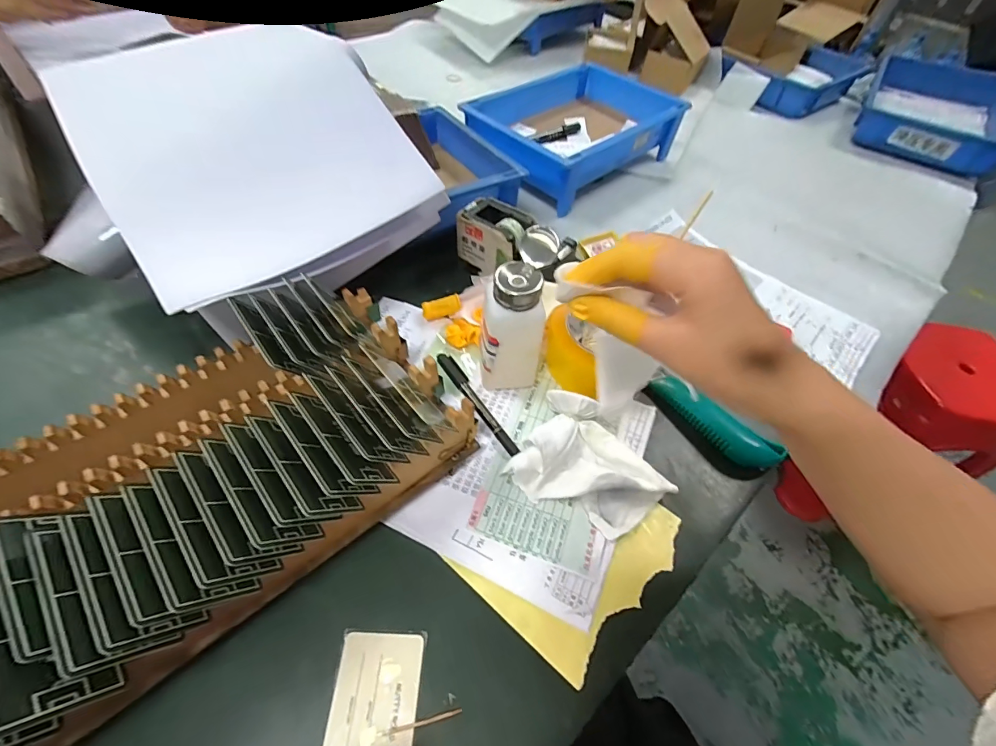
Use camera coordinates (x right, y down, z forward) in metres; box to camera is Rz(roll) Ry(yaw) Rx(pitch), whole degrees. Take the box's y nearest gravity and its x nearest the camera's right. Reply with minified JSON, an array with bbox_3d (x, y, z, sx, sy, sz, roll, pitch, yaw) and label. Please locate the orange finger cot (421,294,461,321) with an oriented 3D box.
[{"bbox_3d":[-0.063,-0.073,0.473,0.043,0.017,0.014,-17,56,3],"label":"orange finger cot"}]

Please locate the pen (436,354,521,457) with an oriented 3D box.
[{"bbox_3d":[-0.020,0.027,0.412,0.015,0.010,0.131,-29,62,-24],"label":"pen"}]

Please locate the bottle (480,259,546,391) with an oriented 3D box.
[{"bbox_3d":[0.015,-0.037,0.385,0.055,0.125,0.052,13,54,4],"label":"bottle"}]

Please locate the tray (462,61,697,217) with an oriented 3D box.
[{"bbox_3d":[0.113,-0.383,0.668,0.291,0.076,0.224,-35,64,-26],"label":"tray"}]

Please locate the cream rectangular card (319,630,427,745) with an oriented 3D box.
[{"bbox_3d":[-0.080,0.216,0.272,0.056,0.004,0.086,5,51,-3],"label":"cream rectangular card"}]

